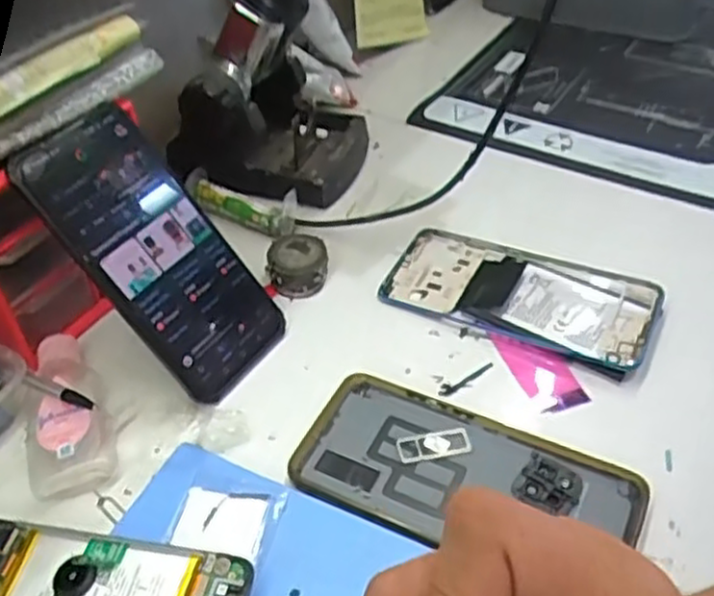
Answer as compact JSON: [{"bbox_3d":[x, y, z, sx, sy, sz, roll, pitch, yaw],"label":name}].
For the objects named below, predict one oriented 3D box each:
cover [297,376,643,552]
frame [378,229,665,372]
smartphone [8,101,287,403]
[{"bbox_3d":[0.053,0.091,0.373,0.167,0.009,0.079,18,48,20],"label":"cover"},{"bbox_3d":[0.101,-0.003,0.468,0.163,0.016,0.075,19,49,20],"label":"frame"},{"bbox_3d":[-0.112,-0.025,0.420,0.007,0.167,0.080,-19,22,52],"label":"smartphone"}]

